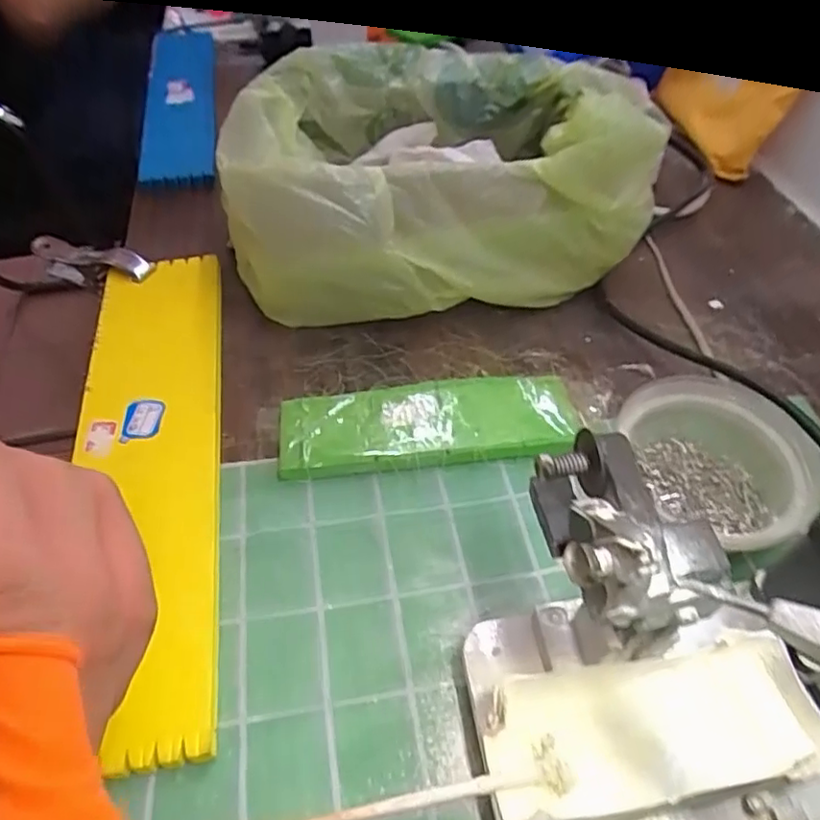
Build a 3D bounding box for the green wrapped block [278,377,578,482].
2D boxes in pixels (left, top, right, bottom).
[{"bbox_3d":[0.010,0.009,0.377,0.175,0.014,0.059,-5,50,-4],"label":"green wrapped block"}]

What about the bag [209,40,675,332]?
[{"bbox_3d":[0.003,-0.164,0.444,0.265,0.135,0.181,-11,51,-9],"label":"bag"}]

